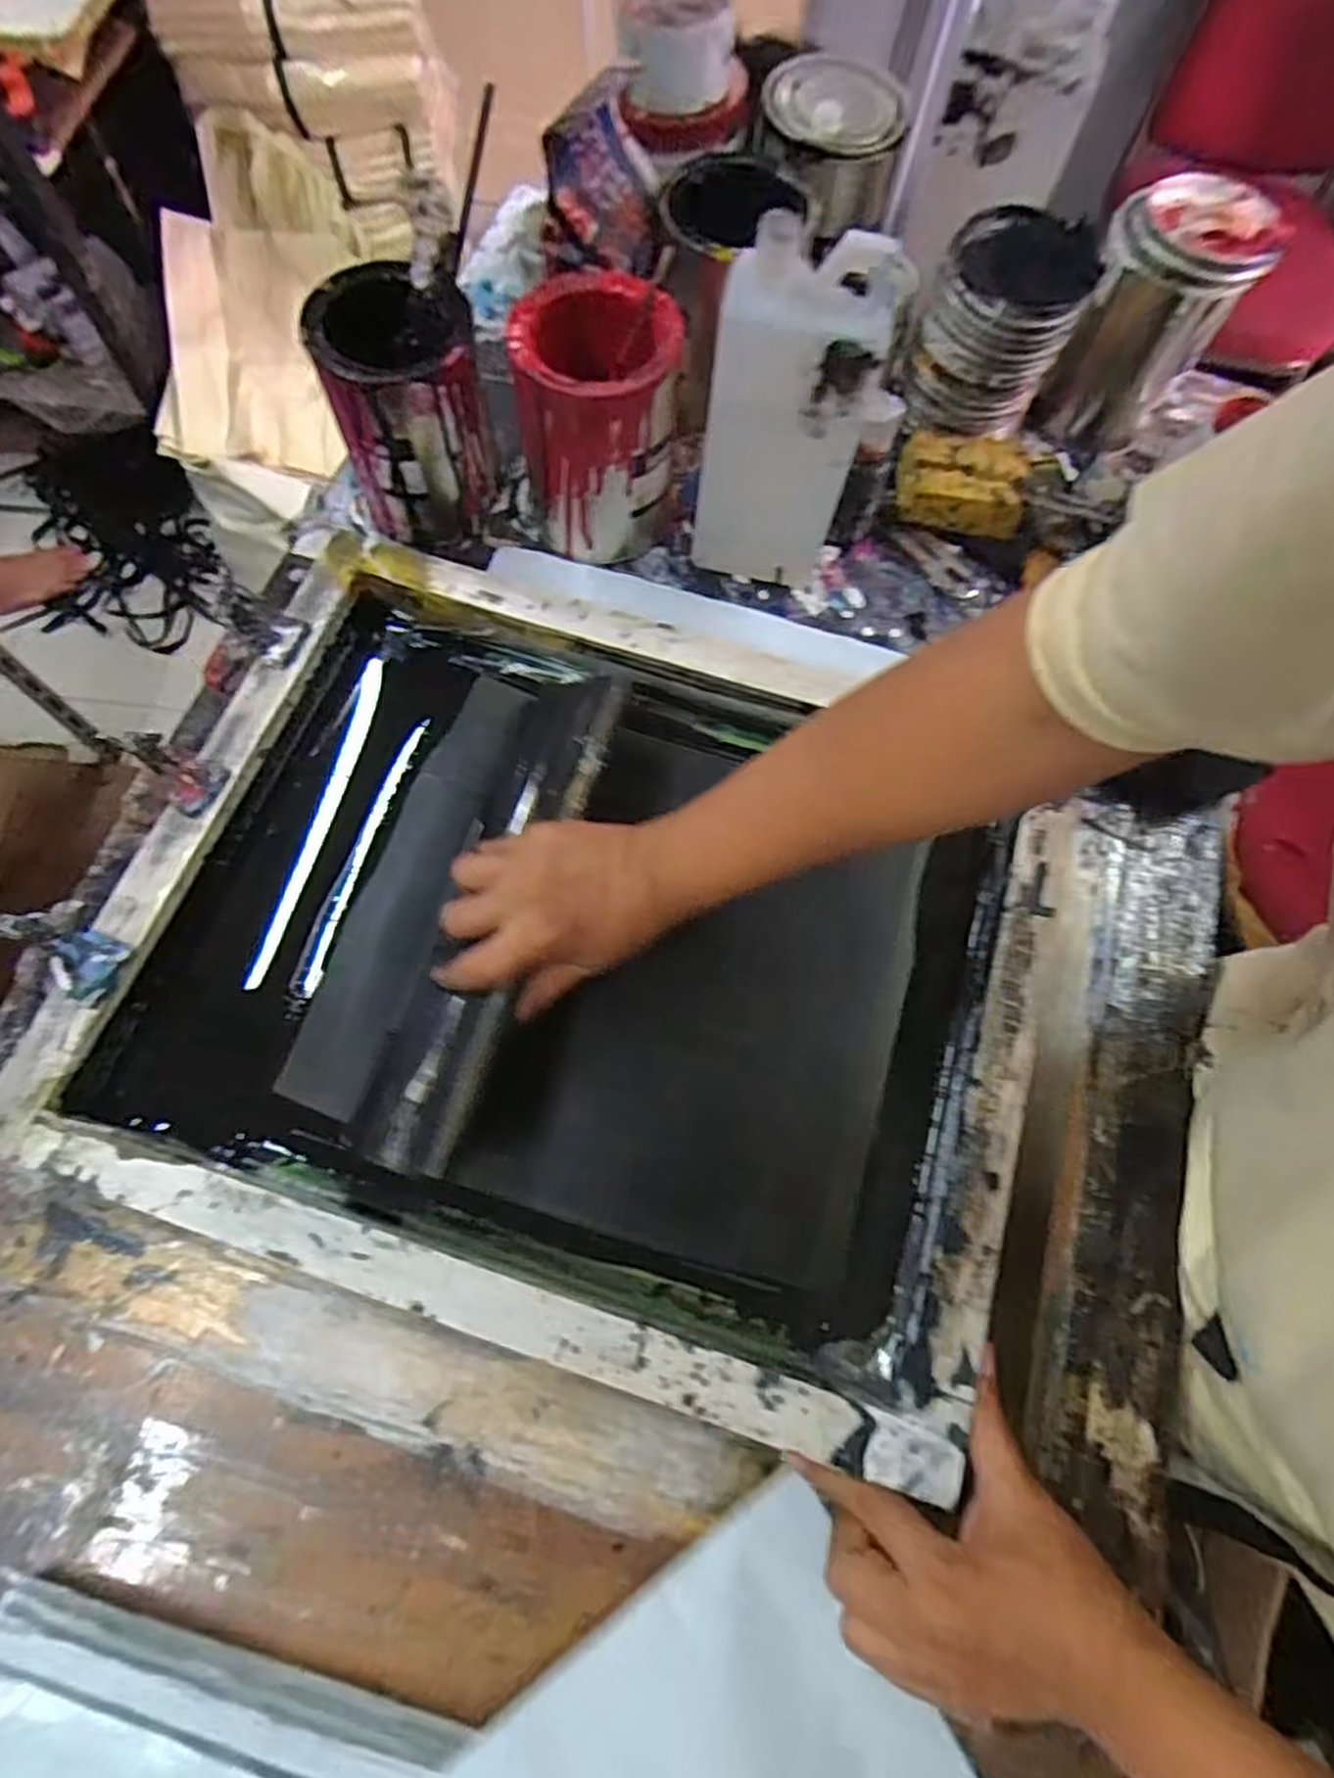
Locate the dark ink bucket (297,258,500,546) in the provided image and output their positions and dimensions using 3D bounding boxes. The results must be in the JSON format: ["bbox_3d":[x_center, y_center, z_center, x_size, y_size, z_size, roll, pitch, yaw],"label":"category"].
[{"bbox_3d":[-0.182,-0.336,0.561,0.106,0.152,0.091,-16,71,-10],"label":"dark ink bucket"}]

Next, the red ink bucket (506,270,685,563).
[{"bbox_3d":[-0.046,-0.323,0.543,0.100,0.146,0.104,1,70,-2],"label":"red ink bucket"}]

